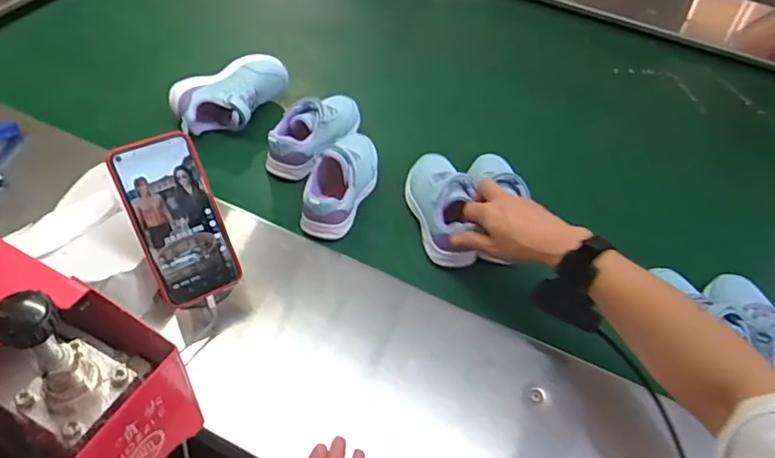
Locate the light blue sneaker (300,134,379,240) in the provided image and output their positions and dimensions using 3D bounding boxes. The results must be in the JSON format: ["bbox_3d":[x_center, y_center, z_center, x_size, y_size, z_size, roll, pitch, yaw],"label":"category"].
[{"bbox_3d":[-0.058,-0.066,0.704,0.068,0.082,0.153,15,51,6],"label":"light blue sneaker"}]

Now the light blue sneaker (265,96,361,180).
[{"bbox_3d":[-0.102,-0.141,0.766,0.075,0.074,0.159,27,53,15],"label":"light blue sneaker"}]

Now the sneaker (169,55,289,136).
[{"bbox_3d":[-0.223,-0.190,0.793,0.086,0.063,0.163,36,56,22],"label":"sneaker"}]

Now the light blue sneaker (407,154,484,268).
[{"bbox_3d":[0.069,-0.037,0.687,0.062,0.069,0.156,-7,52,-12],"label":"light blue sneaker"}]

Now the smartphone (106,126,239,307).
[{"bbox_3d":[-0.205,-0.009,0.534,0.078,0.161,0.007,-23,12,-23],"label":"smartphone"}]

